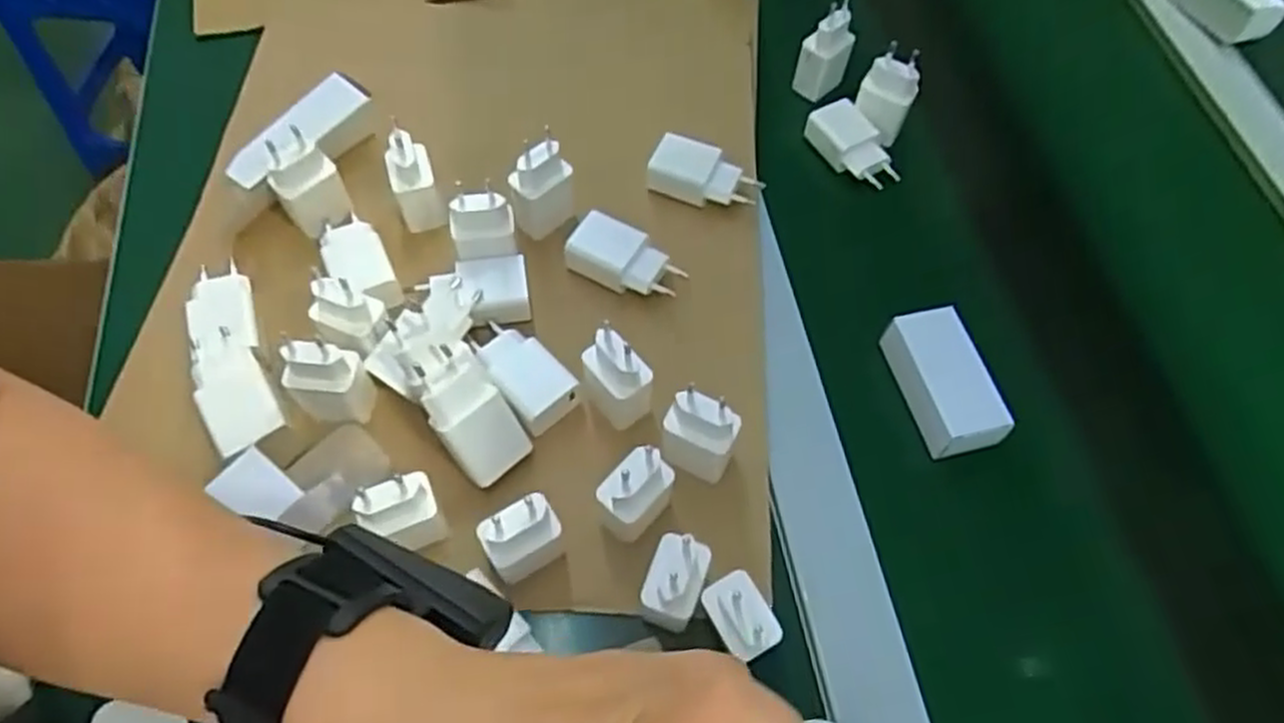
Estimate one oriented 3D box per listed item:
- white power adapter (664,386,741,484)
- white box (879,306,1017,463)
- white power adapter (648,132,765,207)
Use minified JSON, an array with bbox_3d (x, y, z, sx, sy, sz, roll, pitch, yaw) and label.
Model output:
[{"bbox_3d":[0.032,0.042,0.453,0.038,0.071,0.023,25,62,10],"label":"white power adapter"},{"bbox_3d":[0.190,0.012,0.505,0.045,0.031,0.090,-12,62,-10],"label":"white box"},{"bbox_3d":[0.045,-0.131,0.570,0.077,0.036,0.031,19,61,7],"label":"white power adapter"}]

